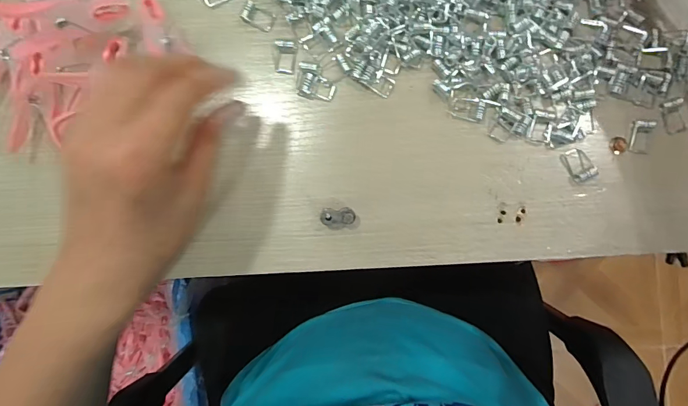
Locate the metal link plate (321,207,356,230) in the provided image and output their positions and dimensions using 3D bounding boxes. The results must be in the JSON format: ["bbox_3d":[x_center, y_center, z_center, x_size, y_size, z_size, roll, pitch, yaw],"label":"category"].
[{"bbox_3d":[-0.004,0.011,0.273,0.023,0.014,0.014,-2,88,2],"label":"metal link plate"}]

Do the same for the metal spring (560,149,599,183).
[{"bbox_3d":[0.159,-0.026,0.269,0.015,0.007,0.024,-32,87,1],"label":"metal spring"}]

